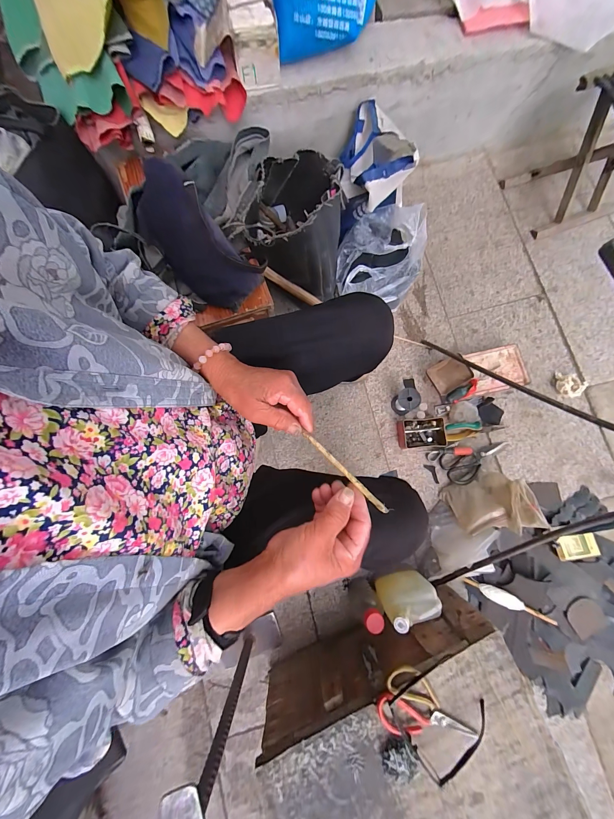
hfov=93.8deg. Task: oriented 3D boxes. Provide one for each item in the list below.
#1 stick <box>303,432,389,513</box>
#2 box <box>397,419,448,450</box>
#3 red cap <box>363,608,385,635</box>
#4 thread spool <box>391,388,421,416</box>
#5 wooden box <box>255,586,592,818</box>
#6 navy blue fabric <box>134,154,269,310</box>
[{"bbox_3d":[0.037,0.063,0.307,0.007,0.005,0.120,-44,61,-7],"label":"stick"},{"bbox_3d":[0.317,0.066,0.792,0.121,0.033,0.084,-3,80,-1],"label":"box"},{"bbox_3d":[0.141,0.445,0.603,0.039,0.020,0.039,0,80,0],"label":"red cap"},{"bbox_3d":[0.268,-0.021,0.784,0.050,0.096,0.060,-29,81,-5],"label":"thread spool"},{"bbox_3d":[0.198,0.656,0.575,0.477,0.227,0.354,-24,81,-5],"label":"wooden box"},{"bbox_3d":[-0.237,-0.352,0.600,0.142,0.084,0.298,-44,103,-7],"label":"navy blue fabric"}]

